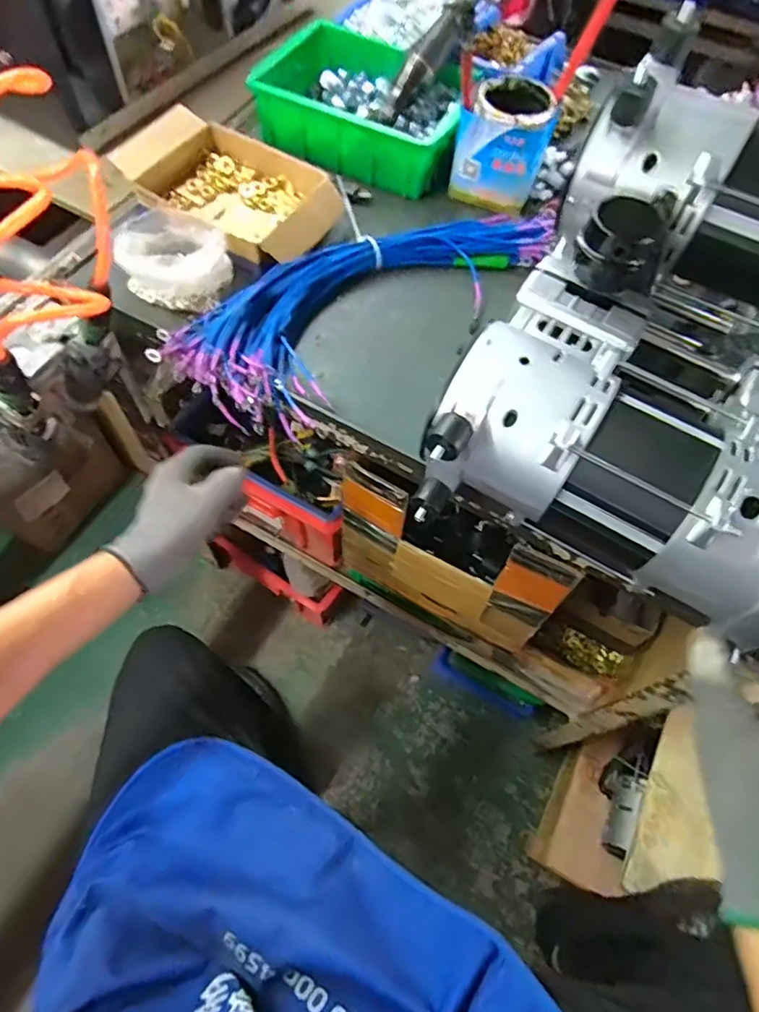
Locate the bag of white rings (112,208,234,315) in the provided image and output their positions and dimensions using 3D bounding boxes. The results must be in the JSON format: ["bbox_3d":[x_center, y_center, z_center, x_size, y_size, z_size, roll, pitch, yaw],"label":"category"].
[{"bbox_3d":[-0.210,-0.260,0.595,0.109,0.049,0.108,-5,58,-6],"label":"bag of white rings"}]

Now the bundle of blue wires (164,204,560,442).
[{"bbox_3d":[-0.016,-0.218,0.596,0.411,0.052,0.165,-35,66,-23],"label":"bundle of blue wires"}]

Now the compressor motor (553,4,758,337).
[{"bbox_3d":[0.289,-0.213,0.429,0.288,0.141,0.169,31,61,16],"label":"compressor motor"}]

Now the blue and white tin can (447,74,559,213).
[{"bbox_3d":[0.143,-0.419,0.665,0.100,0.098,0.086,16,58,7],"label":"blue and white tin can"}]

